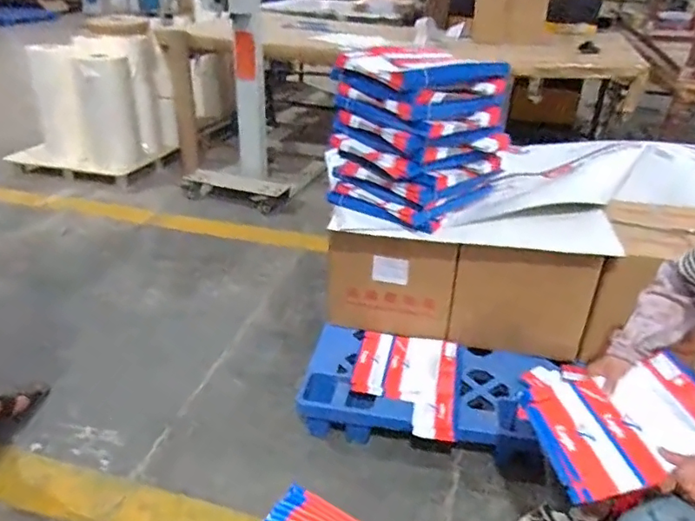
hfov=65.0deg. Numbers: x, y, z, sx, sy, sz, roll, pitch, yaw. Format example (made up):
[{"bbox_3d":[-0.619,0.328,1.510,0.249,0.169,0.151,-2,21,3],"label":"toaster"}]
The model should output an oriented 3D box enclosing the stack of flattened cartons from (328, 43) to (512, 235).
[{"bbox_3d":[0.189,-0.352,1.500,0.365,0.381,0.333,-17,34,-30],"label":"stack of flattened cartons"}]

